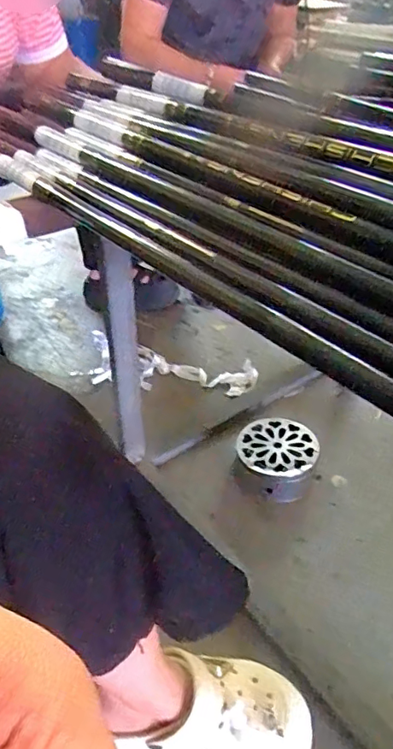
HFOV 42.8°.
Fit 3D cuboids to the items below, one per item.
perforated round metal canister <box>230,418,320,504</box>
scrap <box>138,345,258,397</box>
[{"bbox_3d":[0.133,0.145,0.856,0.135,0.062,0.141,9,40,8],"label":"perforated round metal canister"},{"bbox_3d":[-0.003,-0.007,1.074,0.259,0.020,0.106,6,39,4],"label":"scrap"}]

